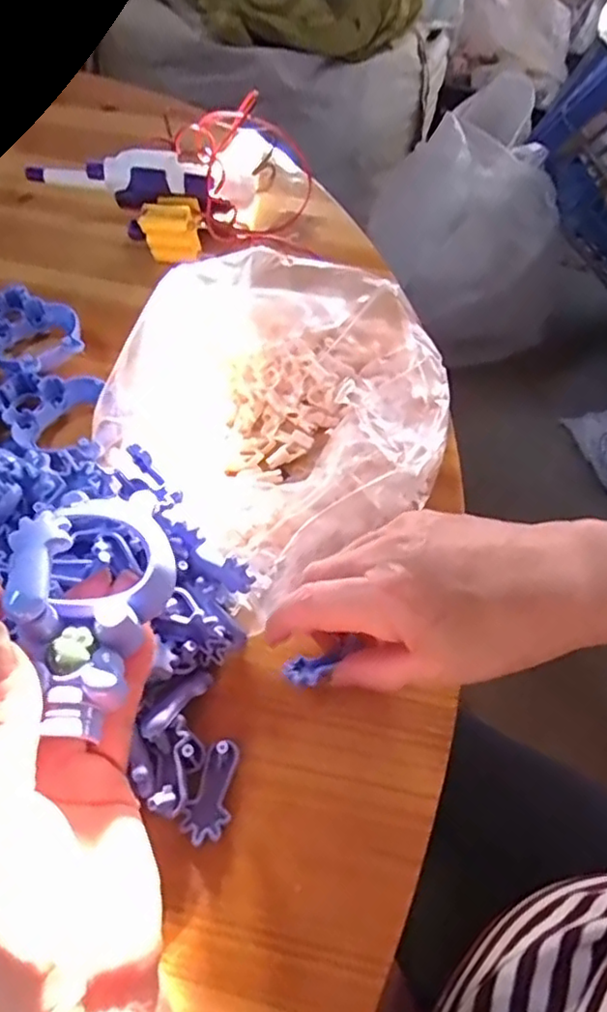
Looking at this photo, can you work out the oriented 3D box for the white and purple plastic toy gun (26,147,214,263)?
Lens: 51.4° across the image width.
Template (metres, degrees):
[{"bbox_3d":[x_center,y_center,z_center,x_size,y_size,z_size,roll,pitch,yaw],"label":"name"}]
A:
[{"bbox_3d":[-0.136,-0.246,0.473,0.133,0.037,0.026,8,55,5],"label":"white and purple plastic toy gun"}]

